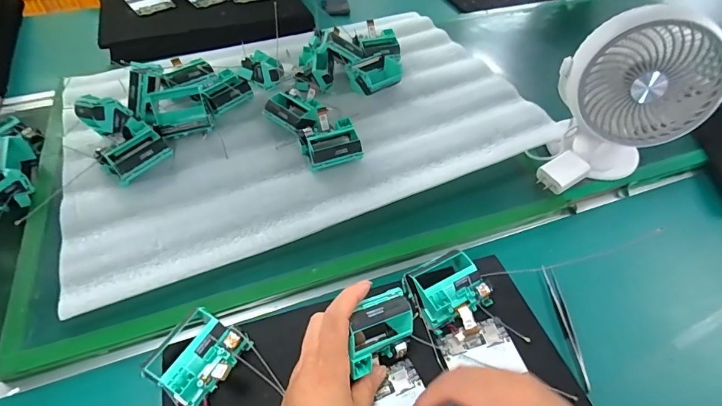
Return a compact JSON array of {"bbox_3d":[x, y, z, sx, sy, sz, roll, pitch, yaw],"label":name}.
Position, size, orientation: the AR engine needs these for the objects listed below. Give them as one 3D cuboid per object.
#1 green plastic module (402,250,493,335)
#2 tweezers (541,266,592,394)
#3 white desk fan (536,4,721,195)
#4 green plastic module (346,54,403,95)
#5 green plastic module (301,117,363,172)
[{"bbox_3d":[0.084,0.083,0.391,0.067,0.038,0.058,-22,52,-20],"label":"green plastic module"},{"bbox_3d":[0.202,0.119,0.397,0.012,0.010,0.123,0,48,-1],"label":"tweezers"},{"bbox_3d":[0.298,-0.113,0.456,0.147,0.194,0.101,-2,48,-2],"label":"white desk fan"},{"bbox_3d":[0.022,-0.193,0.611,0.073,0.031,0.060,-28,54,-23],"label":"green plastic module"},{"bbox_3d":[-0.036,-0.069,0.504,0.067,0.038,0.058,-18,50,-17],"label":"green plastic module"}]

